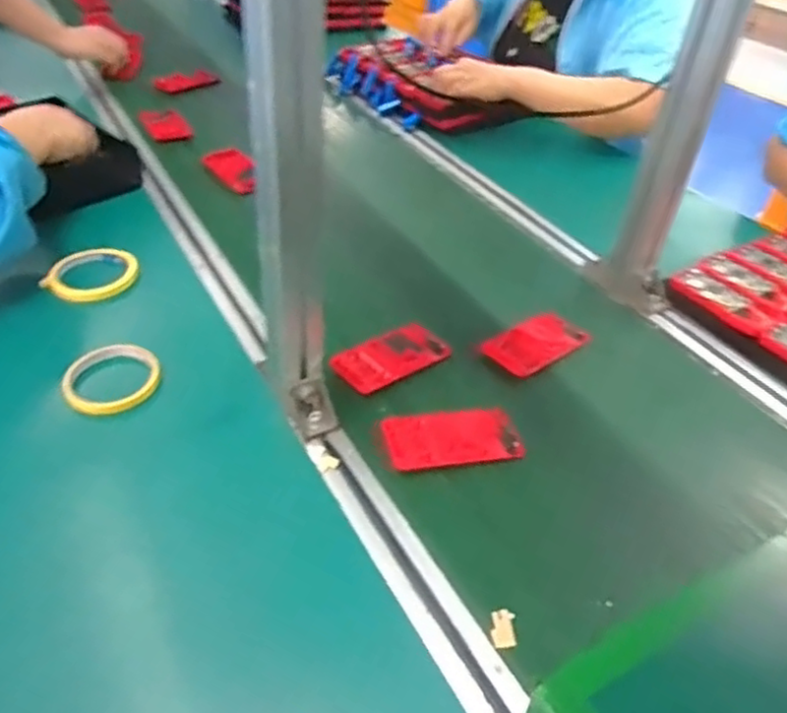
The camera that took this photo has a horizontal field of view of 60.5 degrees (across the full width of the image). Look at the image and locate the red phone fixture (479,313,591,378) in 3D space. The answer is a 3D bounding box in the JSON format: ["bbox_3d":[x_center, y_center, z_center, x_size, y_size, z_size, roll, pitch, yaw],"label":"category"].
[{"bbox_3d":[0.157,-0.017,0.743,0.114,0.013,0.064,-25,48,-32],"label":"red phone fixture"}]

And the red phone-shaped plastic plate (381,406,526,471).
[{"bbox_3d":[0.054,0.074,0.617,0.120,0.004,0.067,-6,41,-14],"label":"red phone-shaped plastic plate"}]

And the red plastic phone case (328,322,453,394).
[{"bbox_3d":[-0.004,-0.002,0.698,0.140,0.013,0.061,-22,52,-37],"label":"red plastic phone case"}]

